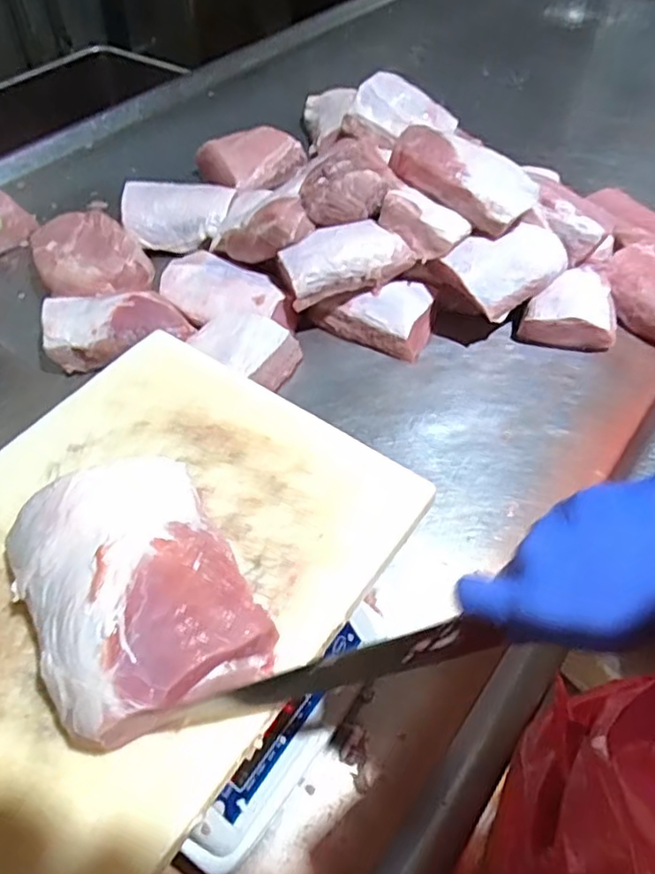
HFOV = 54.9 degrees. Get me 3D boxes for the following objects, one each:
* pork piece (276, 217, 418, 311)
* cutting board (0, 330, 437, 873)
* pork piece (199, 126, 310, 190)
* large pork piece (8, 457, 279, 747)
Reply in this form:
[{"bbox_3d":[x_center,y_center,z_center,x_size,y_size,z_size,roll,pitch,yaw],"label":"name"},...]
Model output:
[{"bbox_3d":[0.024,-0.227,0.812,0.158,0.057,0.074,-13,53,-11],"label":"pork piece"},{"bbox_3d":[-0.148,0.087,0.447,0.304,0.021,0.367,29,57,21],"label":"cutting board"},{"bbox_3d":[-0.121,-0.475,1.076,0.148,0.054,0.143,-33,59,-24],"label":"pork piece"},{"bbox_3d":[-0.124,0.096,0.404,0.127,0.066,0.171,-26,56,-20],"label":"large pork piece"}]

